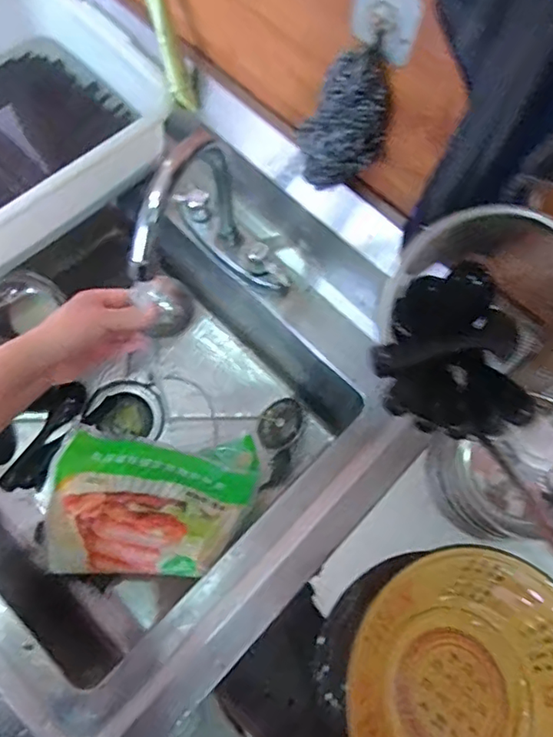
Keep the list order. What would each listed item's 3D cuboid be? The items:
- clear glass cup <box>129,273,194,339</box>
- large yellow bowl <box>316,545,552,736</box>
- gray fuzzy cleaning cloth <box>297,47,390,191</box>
[{"bbox_3d":[-0.110,-0.063,0.539,0.053,0.042,0.046,-31,75,-13],"label":"clear glass cup"},{"bbox_3d":[0.142,0.233,0.389,0.192,0.067,0.204,-27,74,-12],"label":"large yellow bowl"},{"bbox_3d":[0.058,-0.212,0.492,0.076,0.134,0.043,14,70,2],"label":"gray fuzzy cleaning cloth"}]

